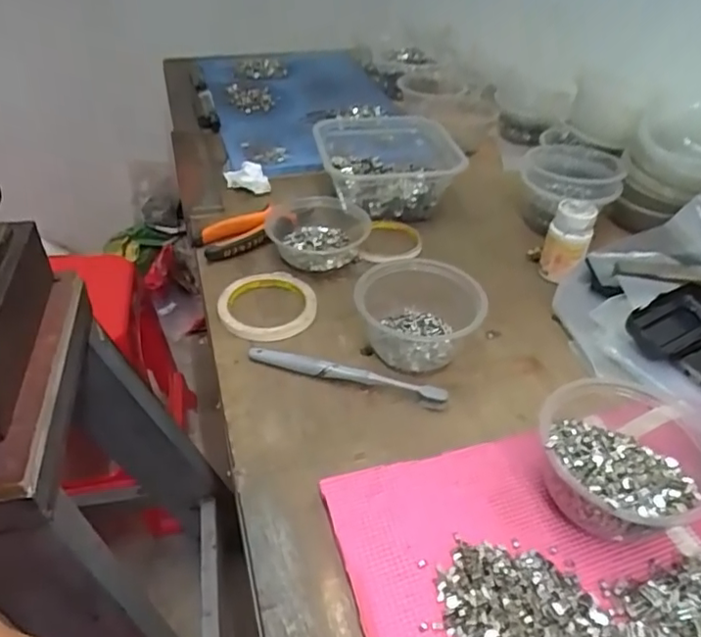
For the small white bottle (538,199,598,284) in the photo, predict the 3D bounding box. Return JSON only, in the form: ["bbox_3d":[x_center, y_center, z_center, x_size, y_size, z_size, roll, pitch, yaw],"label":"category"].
[{"bbox_3d":[0.233,-0.084,0.621,0.043,0.073,0.041,8,41,10],"label":"small white bottle"}]

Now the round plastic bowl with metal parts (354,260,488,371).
[{"bbox_3d":[0.063,-0.004,0.538,0.116,0.064,0.101,3,40,4],"label":"round plastic bowl with metal parts"}]

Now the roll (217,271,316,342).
[{"bbox_3d":[-0.081,-0.020,0.586,0.092,0.013,0.106,8,41,11],"label":"roll"}]

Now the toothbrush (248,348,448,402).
[{"bbox_3d":[-0.005,0.047,0.513,0.179,0.017,0.020,11,41,14],"label":"toothbrush"}]

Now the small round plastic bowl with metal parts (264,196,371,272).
[{"bbox_3d":[-0.038,-0.103,0.667,0.117,0.035,0.121,0,40,0],"label":"small round plastic bowl with metal parts"}]

